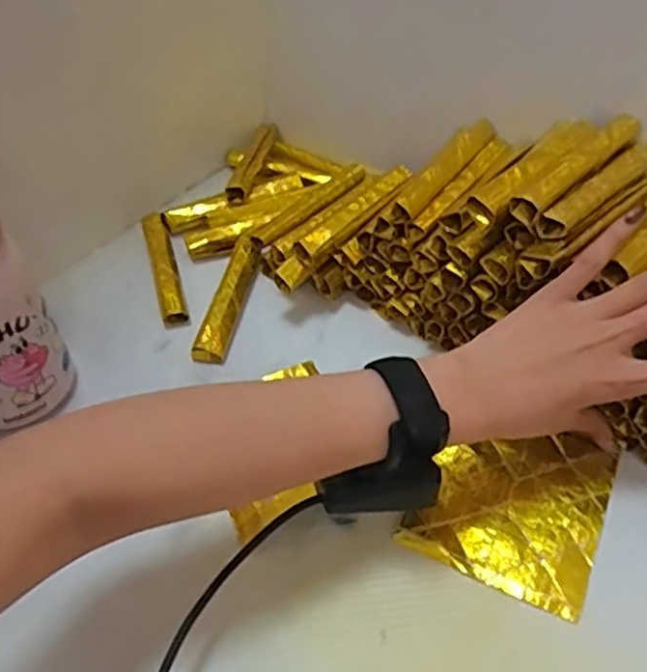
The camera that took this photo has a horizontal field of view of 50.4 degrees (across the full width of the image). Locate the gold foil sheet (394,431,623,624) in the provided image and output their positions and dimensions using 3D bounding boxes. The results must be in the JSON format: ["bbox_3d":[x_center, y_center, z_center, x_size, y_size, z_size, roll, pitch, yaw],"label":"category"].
[{"bbox_3d":[0.121,0.106,0.441,0.108,0.008,0.117,18,52,20],"label":"gold foil sheet"}]

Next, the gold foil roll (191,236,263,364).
[{"bbox_3d":[-0.076,-0.030,0.562,0.023,0.026,0.130,8,50,12],"label":"gold foil roll"}]

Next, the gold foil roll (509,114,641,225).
[{"bbox_3d":[0.169,-0.113,0.450,0.127,0.019,0.019,-38,55,-25],"label":"gold foil roll"}]

